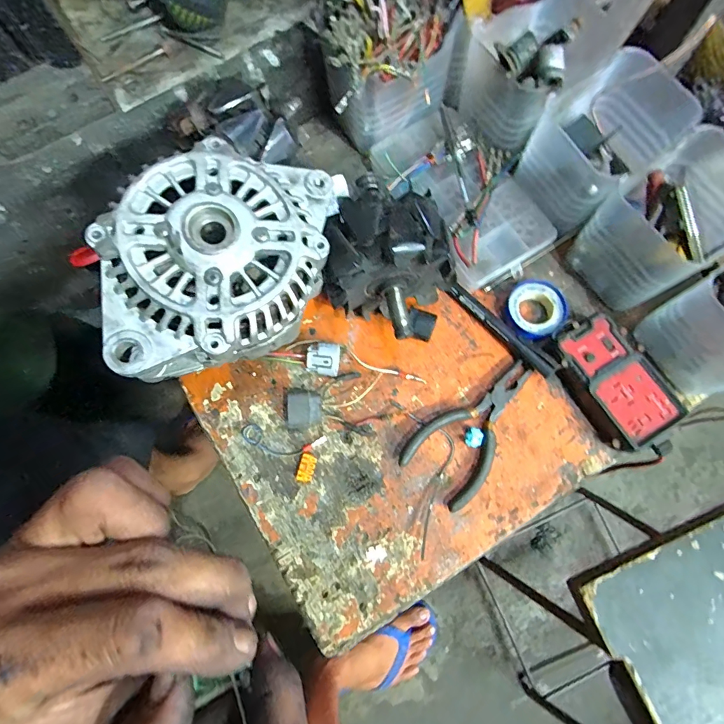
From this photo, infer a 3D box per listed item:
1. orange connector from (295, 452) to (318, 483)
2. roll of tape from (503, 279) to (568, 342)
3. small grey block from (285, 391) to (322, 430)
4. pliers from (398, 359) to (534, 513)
[{"bbox_3d":[-0.046,0.089,0.349,0.013,0.011,0.023,13,78,5],"label":"orange connector"},{"bbox_3d":[0.152,-0.045,0.368,0.050,0.013,0.056,23,79,7],"label":"roll of tape"},{"bbox_3d":[-0.050,0.040,0.355,0.029,0.016,0.032,-2,97,-6],"label":"small grey block"},{"bbox_3d":[0.096,0.052,0.349,0.065,0.011,0.132,41,81,10],"label":"pliers"}]

